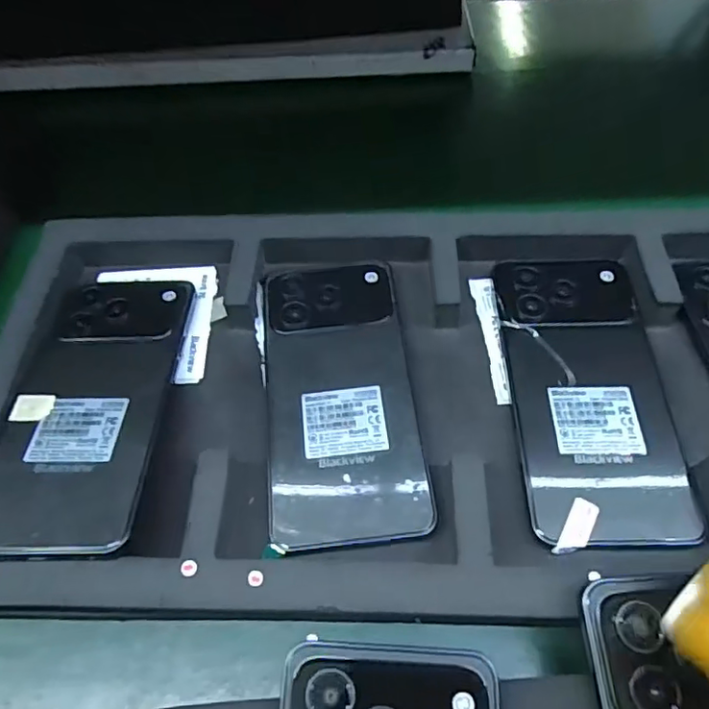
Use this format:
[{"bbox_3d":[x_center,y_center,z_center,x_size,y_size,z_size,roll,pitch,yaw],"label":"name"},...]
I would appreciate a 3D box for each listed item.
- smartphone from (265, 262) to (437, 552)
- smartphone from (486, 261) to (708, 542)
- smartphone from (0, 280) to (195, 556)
[{"bbox_3d":[-0.008,0.017,0.297,0.074,0.013,0.157,-5,54,-4],"label":"smartphone"},{"bbox_3d":[0.117,0.015,0.290,0.074,0.015,0.157,0,54,0],"label":"smartphone"},{"bbox_3d":[-0.132,0.020,0.288,0.074,0.007,0.156,0,54,0],"label":"smartphone"}]

